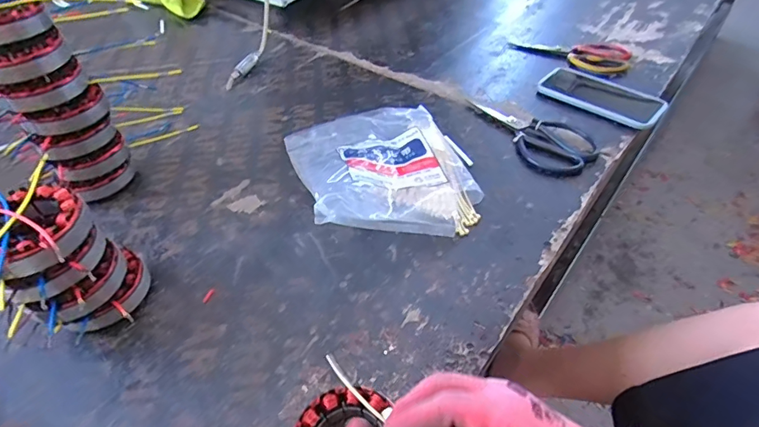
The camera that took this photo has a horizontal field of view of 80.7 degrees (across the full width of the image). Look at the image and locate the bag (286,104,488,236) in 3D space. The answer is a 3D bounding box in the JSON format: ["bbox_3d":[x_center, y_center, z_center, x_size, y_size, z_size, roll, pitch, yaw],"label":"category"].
[{"bbox_3d":[0.002,-0.074,0.548,0.200,0.067,0.253,-15,47,-12],"label":"bag"}]

